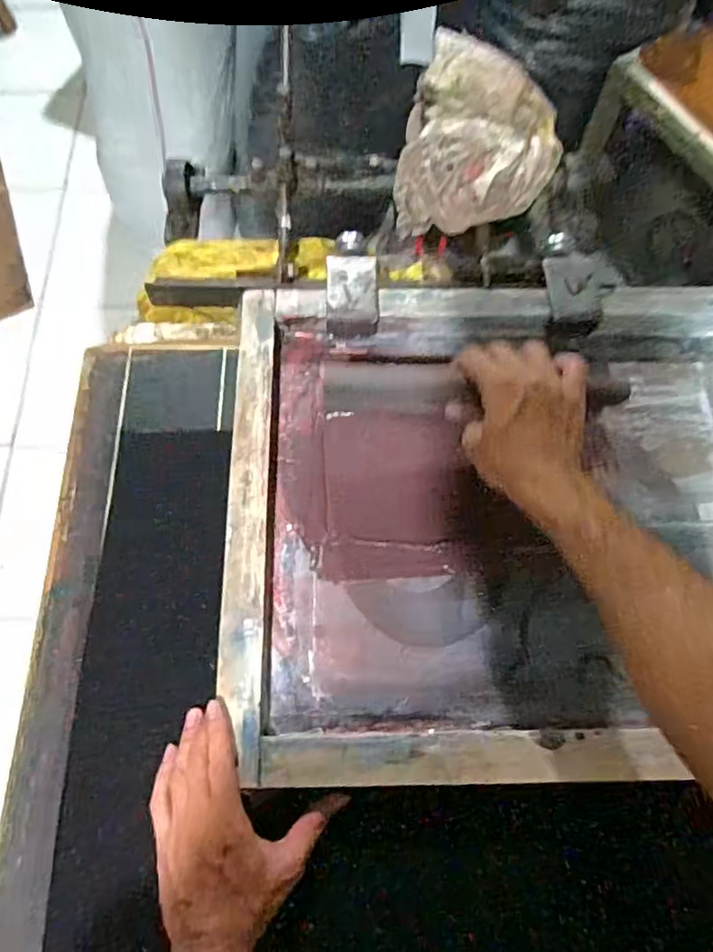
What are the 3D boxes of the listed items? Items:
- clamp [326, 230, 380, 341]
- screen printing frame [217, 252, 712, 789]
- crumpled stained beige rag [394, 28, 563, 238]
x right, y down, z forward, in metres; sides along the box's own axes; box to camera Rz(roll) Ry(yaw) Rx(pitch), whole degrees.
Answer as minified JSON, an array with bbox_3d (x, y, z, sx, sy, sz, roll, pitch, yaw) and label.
[{"bbox_3d":[-0.004,-0.204,0.653,0.055,0.044,0.126,-1,68,0],"label":"clamp"},{"bbox_3d":[0.165,0.025,0.576,0.554,0.055,0.468,-1,68,0],"label":"screen printing frame"},{"bbox_3d":[0.145,-0.377,0.693,0.177,0.130,0.213,12,69,5],"label":"crumpled stained beige rag"}]

